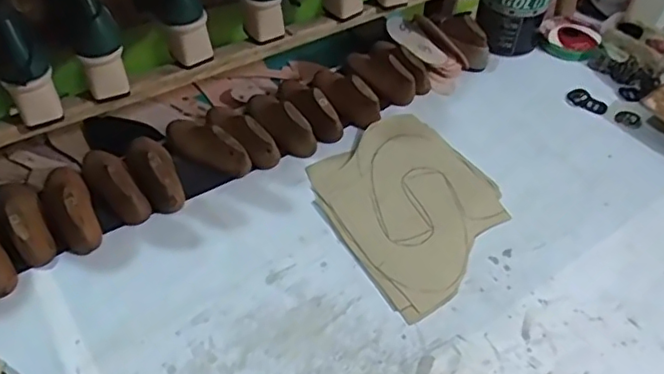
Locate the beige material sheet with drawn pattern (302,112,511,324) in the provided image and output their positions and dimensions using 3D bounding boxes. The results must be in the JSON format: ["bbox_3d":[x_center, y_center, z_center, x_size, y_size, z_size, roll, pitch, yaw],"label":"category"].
[{"bbox_3d":[0.104,0.017,0.763,0.217,0.014,0.264,-25,54,-21],"label":"beige material sheet with drawn pattern"}]

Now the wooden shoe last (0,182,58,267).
[{"bbox_3d":[-0.369,0.032,0.700,0.046,0.057,0.131,-24,54,-21],"label":"wooden shoe last"}]

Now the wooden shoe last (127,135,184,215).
[{"bbox_3d":[-0.229,-0.026,0.756,0.054,0.054,0.130,-24,54,-21],"label":"wooden shoe last"}]

